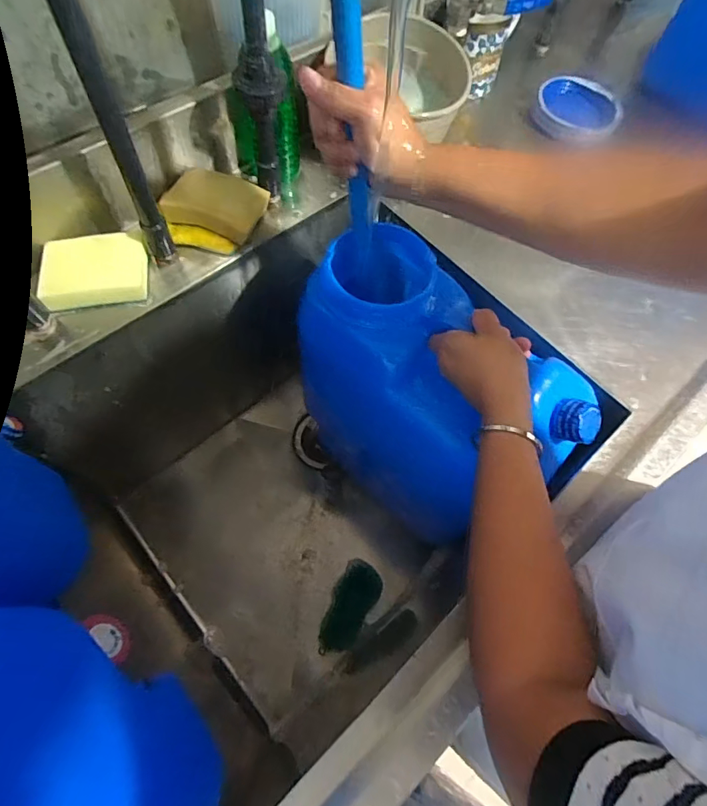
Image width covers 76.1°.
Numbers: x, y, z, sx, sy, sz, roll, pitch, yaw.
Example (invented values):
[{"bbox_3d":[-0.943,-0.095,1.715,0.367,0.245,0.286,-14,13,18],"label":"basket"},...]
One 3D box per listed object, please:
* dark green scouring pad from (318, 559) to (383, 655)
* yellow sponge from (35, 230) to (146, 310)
[{"bbox_3d":[-0.007,0.314,0.696,0.065,0.033,0.137,29,66,11],"label":"dark green scouring pad"},{"bbox_3d":[-0.273,-0.143,0.488,0.105,0.037,0.082,-12,65,-9],"label":"yellow sponge"}]

